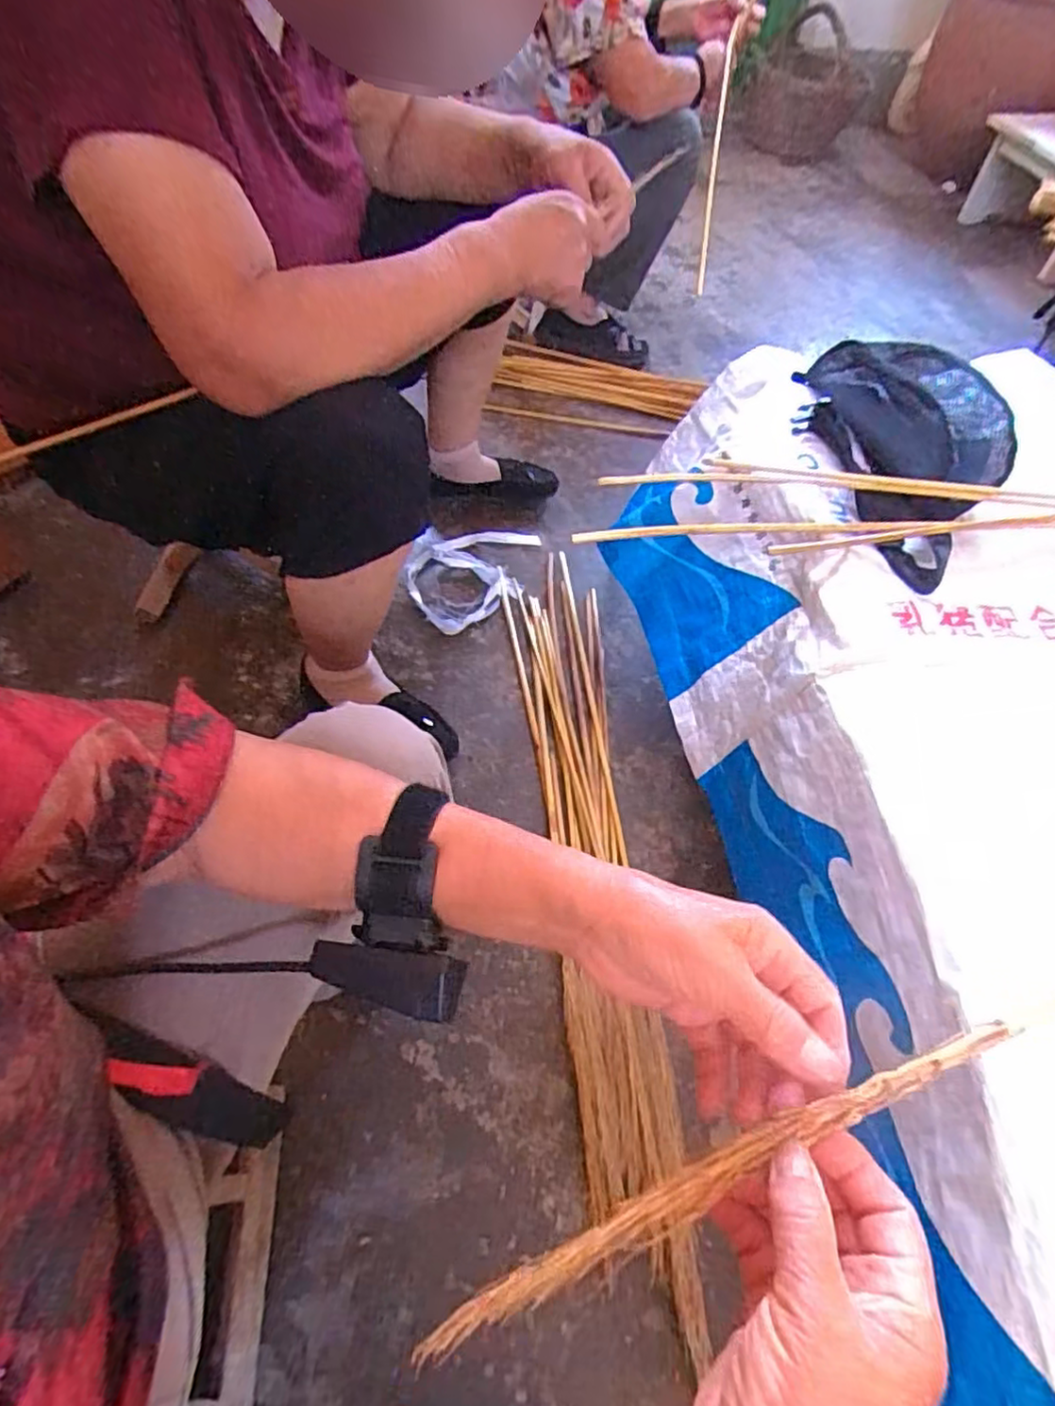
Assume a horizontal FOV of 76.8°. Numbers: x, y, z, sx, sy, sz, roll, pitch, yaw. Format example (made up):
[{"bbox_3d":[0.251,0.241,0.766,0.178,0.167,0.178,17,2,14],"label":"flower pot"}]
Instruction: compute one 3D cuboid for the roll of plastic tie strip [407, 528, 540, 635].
[{"bbox_3d":[-0.080,-0.203,1.074,0.221,0.036,0.204,1,56,-2],"label":"roll of plastic tie strip"}]

